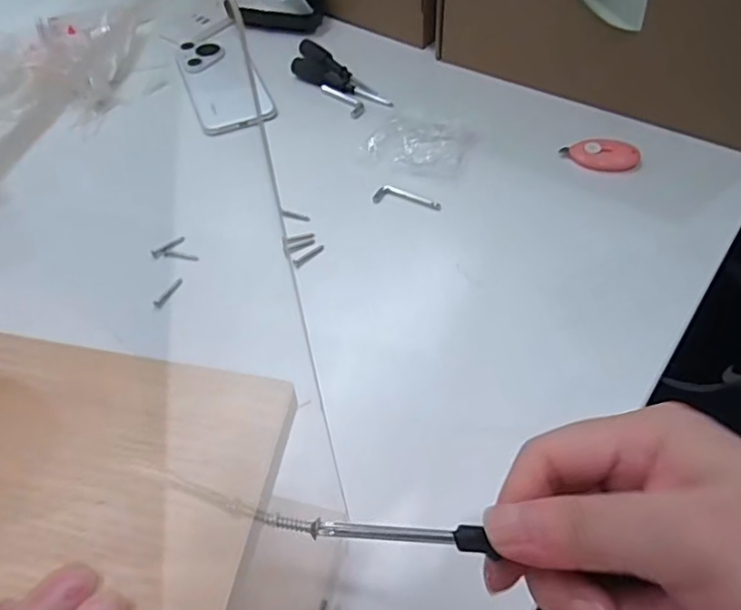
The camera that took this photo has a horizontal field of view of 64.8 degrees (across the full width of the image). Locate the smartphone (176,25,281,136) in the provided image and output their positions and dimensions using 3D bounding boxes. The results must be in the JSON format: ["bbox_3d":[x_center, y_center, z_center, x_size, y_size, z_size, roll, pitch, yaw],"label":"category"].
[{"bbox_3d":[-0.149,-0.231,0.589,0.074,0.012,0.169,-18,54,-13],"label":"smartphone"}]

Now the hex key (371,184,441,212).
[{"bbox_3d":[0.031,-0.090,0.485,0.056,0.005,0.018,9,53,7],"label":"hex key"}]

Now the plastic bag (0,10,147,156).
[{"bbox_3d":[-0.319,-0.244,0.583,0.226,0.043,0.164,-35,60,-24],"label":"plastic bag"}]

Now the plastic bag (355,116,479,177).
[{"bbox_3d":[0.040,-0.144,0.522,0.091,0.010,0.073,15,54,11],"label":"plastic bag"}]

